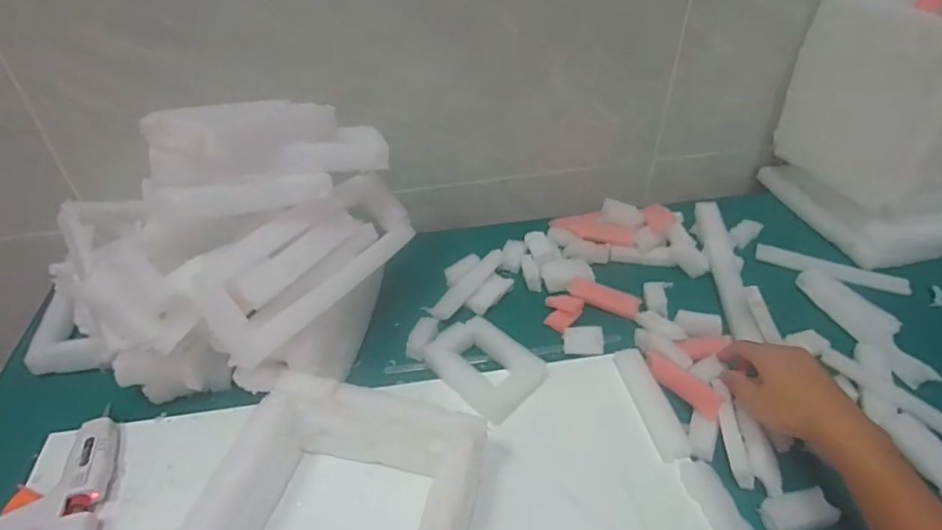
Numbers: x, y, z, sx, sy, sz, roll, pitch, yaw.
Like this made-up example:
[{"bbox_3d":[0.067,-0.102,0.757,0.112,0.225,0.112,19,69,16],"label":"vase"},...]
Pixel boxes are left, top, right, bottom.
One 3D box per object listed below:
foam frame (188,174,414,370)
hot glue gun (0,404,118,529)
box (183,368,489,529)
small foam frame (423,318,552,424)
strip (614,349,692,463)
[{"bbox_3d":[-0.150,-0.008,0.537,0.023,0.098,0.233,-25,14,44],"label":"foam frame"},{"bbox_3d":[-0.373,0.198,0.486,0.106,0.031,0.123,-9,41,-10],"label":"hot glue gun"},{"bbox_3d":[-0.100,0.207,0.416,0.183,0.098,0.220,7,41,9],"label":"box"},{"bbox_3d":[0.014,0.107,0.594,0.084,0.025,0.113,-32,49,-32],"label":"small foam frame"},{"bbox_3d":[0.179,0.137,0.560,0.028,0.013,0.126,-8,40,-8],"label":"strip"}]

